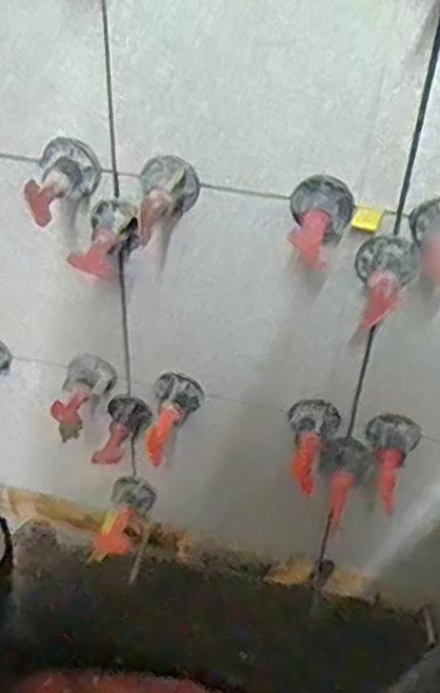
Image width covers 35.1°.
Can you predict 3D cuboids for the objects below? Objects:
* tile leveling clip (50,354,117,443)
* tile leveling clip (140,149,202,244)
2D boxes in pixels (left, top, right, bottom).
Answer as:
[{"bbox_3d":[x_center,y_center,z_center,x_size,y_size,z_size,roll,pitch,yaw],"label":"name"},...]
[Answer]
[{"bbox_3d":[-0.094,0.036,0.455,0.031,0.026,0.058,13,54,12],"label":"tile leveling clip"},{"bbox_3d":[-0.025,-0.074,0.354,0.030,0.032,0.041,0,39,-3],"label":"tile leveling clip"}]

